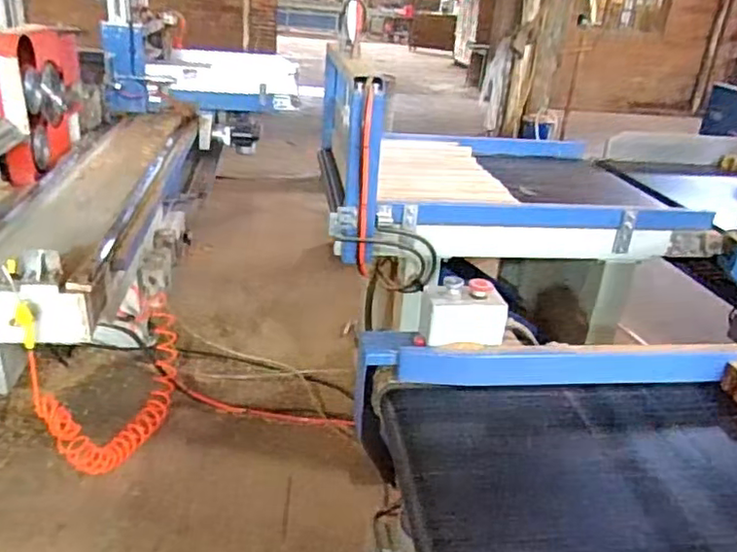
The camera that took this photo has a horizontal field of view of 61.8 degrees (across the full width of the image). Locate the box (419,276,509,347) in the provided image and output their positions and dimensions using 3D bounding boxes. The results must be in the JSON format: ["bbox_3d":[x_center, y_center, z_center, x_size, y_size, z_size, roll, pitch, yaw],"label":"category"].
[{"bbox_3d":[0.155,0.059,1.018,0.140,0.089,0.062,1,25,-7],"label":"box"}]

